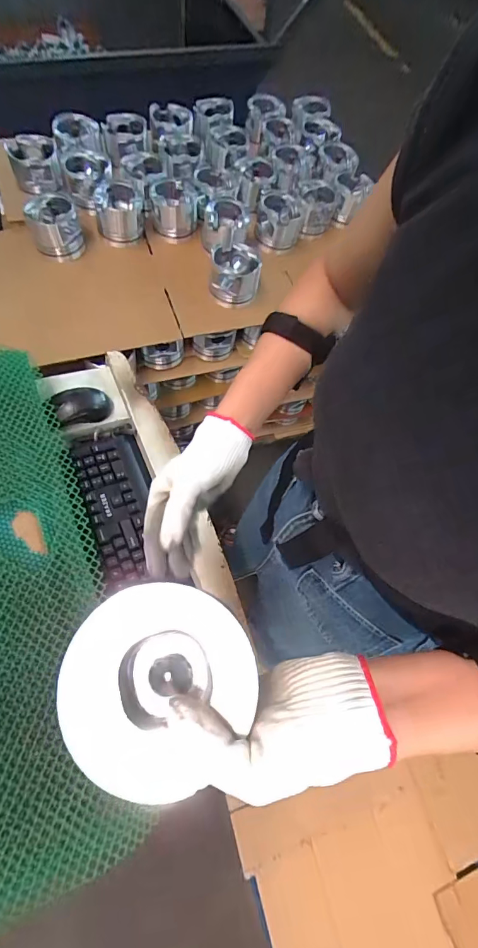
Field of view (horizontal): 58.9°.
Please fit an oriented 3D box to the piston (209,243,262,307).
[{"bbox_3d":[-0.007,-0.457,0.968,0.110,0.078,0.119,5,71,1],"label":"piston"}]

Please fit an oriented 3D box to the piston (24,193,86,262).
[{"bbox_3d":[-0.415,-0.557,0.954,0.108,0.088,0.110,0,71,-1],"label":"piston"}]

